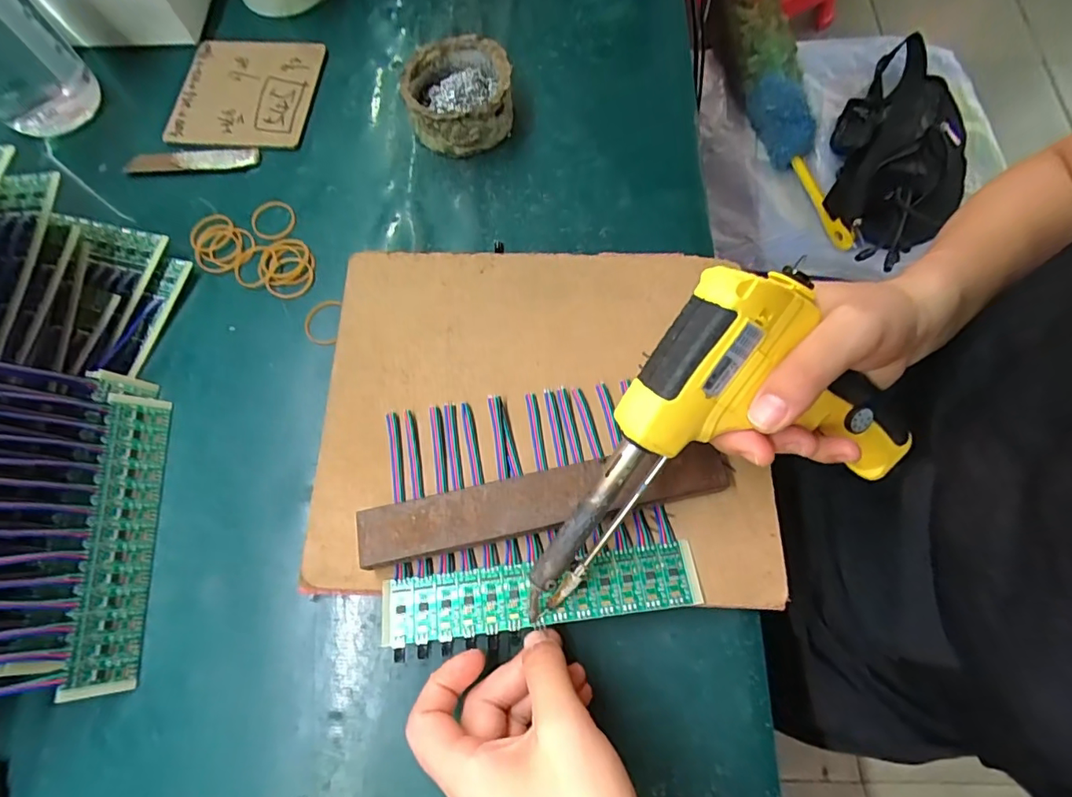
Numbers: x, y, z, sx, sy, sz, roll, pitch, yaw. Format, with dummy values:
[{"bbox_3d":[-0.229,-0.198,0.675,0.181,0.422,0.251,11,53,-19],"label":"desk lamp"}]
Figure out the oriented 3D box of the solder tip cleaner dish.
[{"bbox_3d":[-0.060,-0.233,0.399,0.078,0.042,0.088,-19,71,-5],"label":"solder tip cleaner dish"}]

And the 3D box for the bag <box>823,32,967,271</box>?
[{"bbox_3d":[0.533,-0.359,0.751,0.170,0.093,0.472,17,71,7],"label":"bag"}]

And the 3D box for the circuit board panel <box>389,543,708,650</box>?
[{"bbox_3d":[0.002,0.102,0.272,0.163,0.005,0.032,-8,70,1],"label":"circuit board panel"}]

